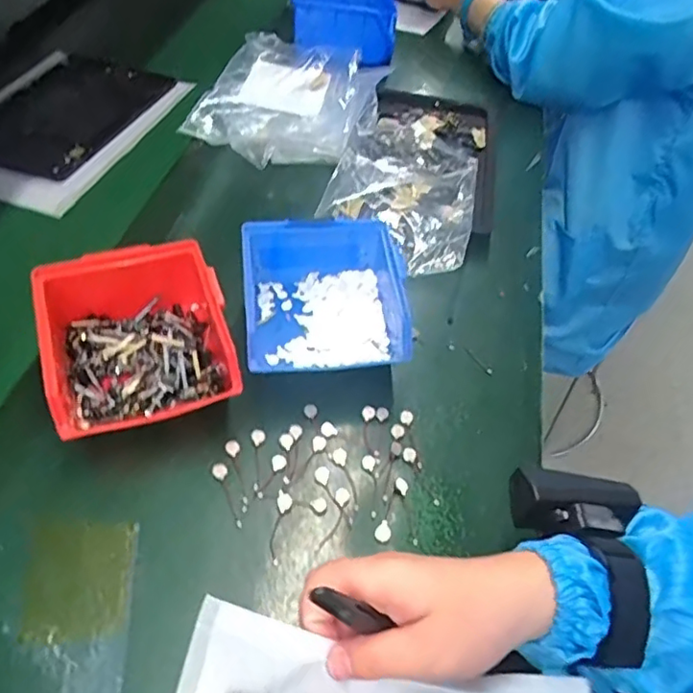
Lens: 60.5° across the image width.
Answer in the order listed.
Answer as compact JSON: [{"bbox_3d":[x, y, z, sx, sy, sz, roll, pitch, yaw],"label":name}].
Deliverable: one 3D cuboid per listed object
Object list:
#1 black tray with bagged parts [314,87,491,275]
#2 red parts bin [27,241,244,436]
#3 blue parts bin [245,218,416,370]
[{"bbox_3d":[0.080,-0.196,0.631,0.155,0.033,0.287,14,52,8],"label":"black tray with bagged parts"},{"bbox_3d":[-0.149,-0.004,0.436,0.119,0.072,0.131,-15,54,-15],"label":"red parts bin"},{"bbox_3d":[-0.017,-0.035,0.480,0.125,0.061,0.133,-3,51,-6],"label":"blue parts bin"}]

